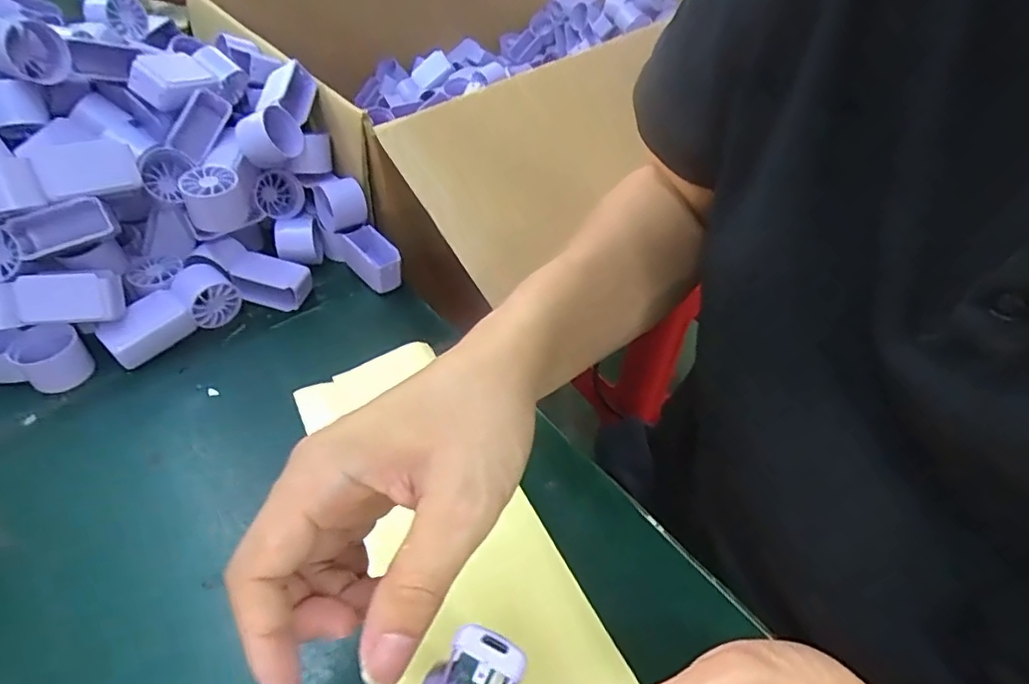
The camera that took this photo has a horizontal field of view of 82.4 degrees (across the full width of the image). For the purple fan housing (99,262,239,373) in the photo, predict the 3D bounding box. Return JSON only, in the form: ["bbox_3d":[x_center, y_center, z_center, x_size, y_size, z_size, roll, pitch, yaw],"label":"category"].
[{"bbox_3d":[-0.255,-0.021,0.435,0.089,0.040,0.037,-34,57,-30],"label":"purple fan housing"}]

